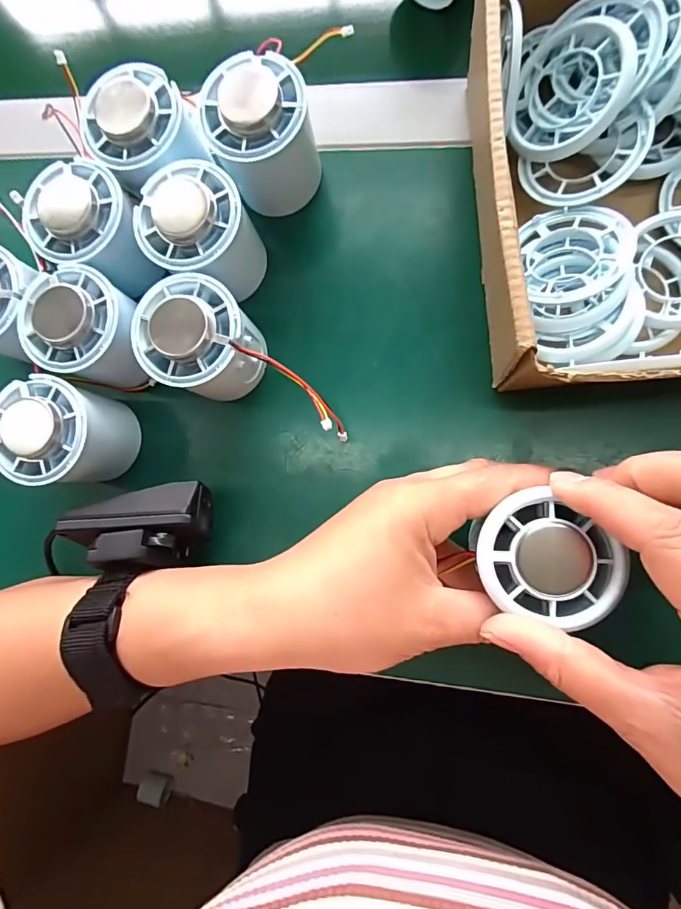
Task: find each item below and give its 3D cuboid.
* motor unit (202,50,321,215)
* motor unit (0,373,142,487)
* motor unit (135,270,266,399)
[{"bbox_3d":[-0.038,-0.164,0.245,0.051,0.061,0.058,-19,83,6],"label":"motor unit"},{"bbox_3d":[-0.148,-0.011,0.249,0.048,0.061,0.052,-1,85,8],"label":"motor unit"},{"bbox_3d":[-0.072,-0.059,0.239,0.052,0.059,0.053,-1,85,8],"label":"motor unit"}]

